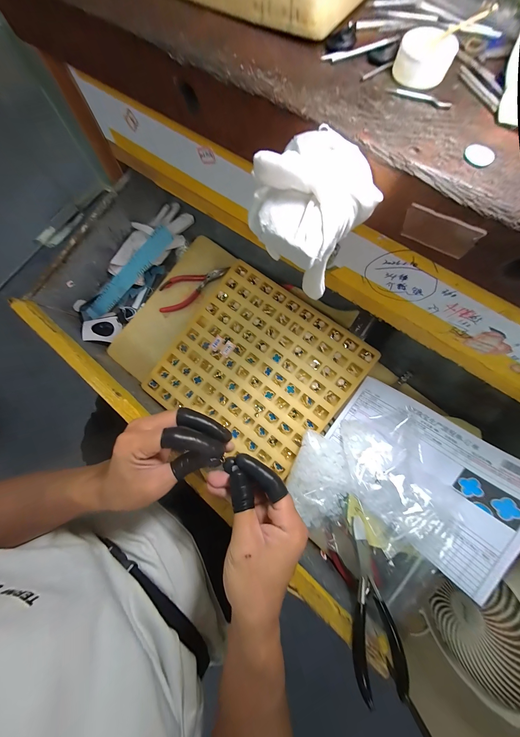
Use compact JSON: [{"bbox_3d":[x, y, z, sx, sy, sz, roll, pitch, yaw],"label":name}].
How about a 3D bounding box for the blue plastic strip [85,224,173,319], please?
[{"bbox_3d":[-0.225,-0.156,0.398,0.208,0.015,0.031,-37,76,15],"label":"blue plastic strip"}]

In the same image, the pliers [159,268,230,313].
[{"bbox_3d":[-0.113,-0.138,0.385,0.128,0.011,0.051,-28,76,6],"label":"pliers"}]

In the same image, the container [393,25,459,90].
[{"bbox_3d":[0.101,-0.190,0.142,0.032,0.014,0.029,22,76,6],"label":"container"}]

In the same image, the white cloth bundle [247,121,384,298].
[{"bbox_3d":[0.030,-0.099,0.169,0.064,0.084,0.064,0,74,0],"label":"white cloth bundle"}]

